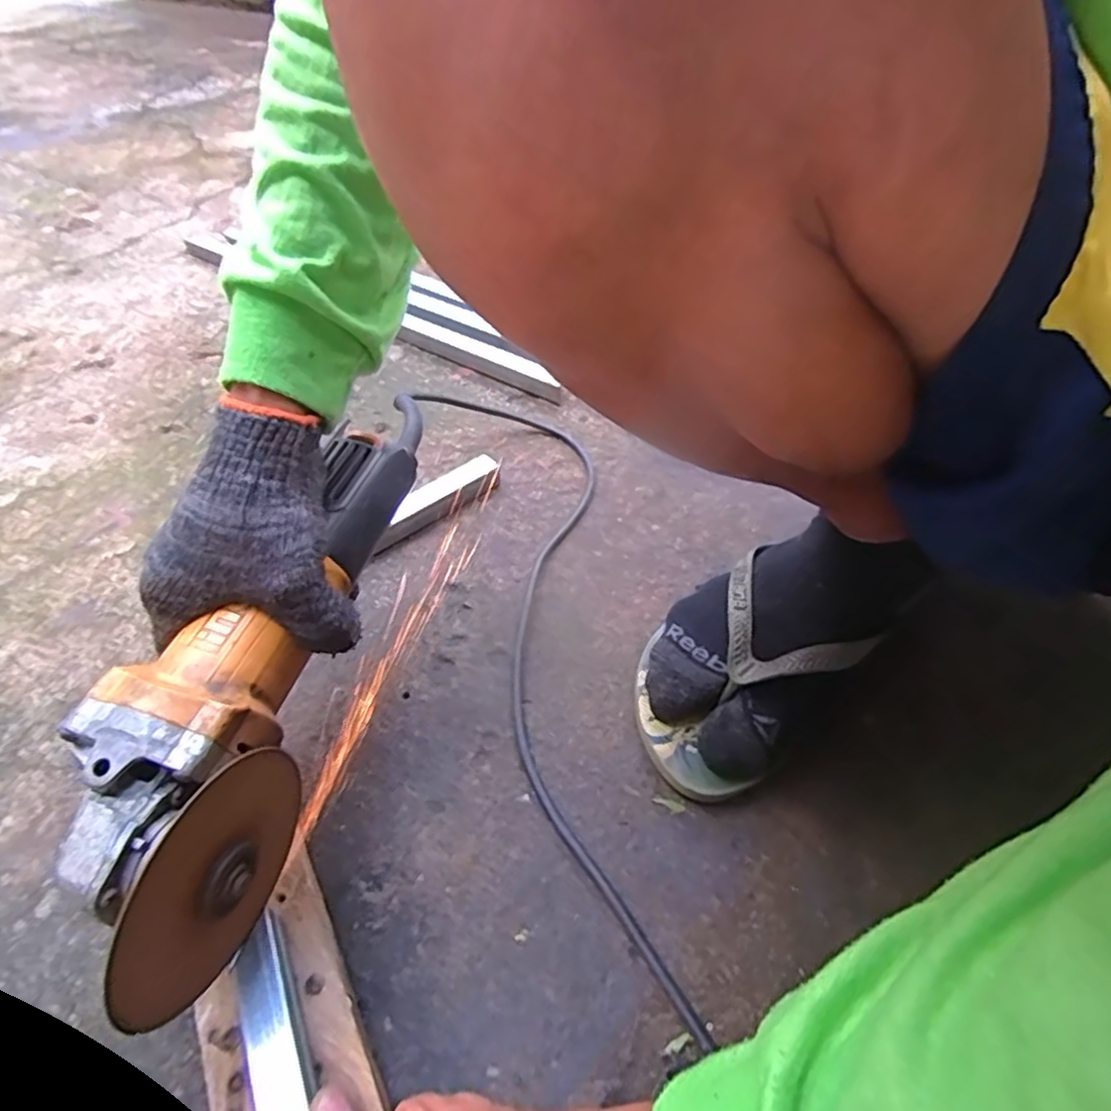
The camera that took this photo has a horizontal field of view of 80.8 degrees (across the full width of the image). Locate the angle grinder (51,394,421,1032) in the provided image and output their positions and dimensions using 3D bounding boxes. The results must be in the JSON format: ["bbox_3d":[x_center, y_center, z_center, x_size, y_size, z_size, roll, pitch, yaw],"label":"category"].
[{"bbox_3d":[-0.137,0.037,0.337,0.082,0.083,0.318,7,50,9],"label":"angle grinder"}]

